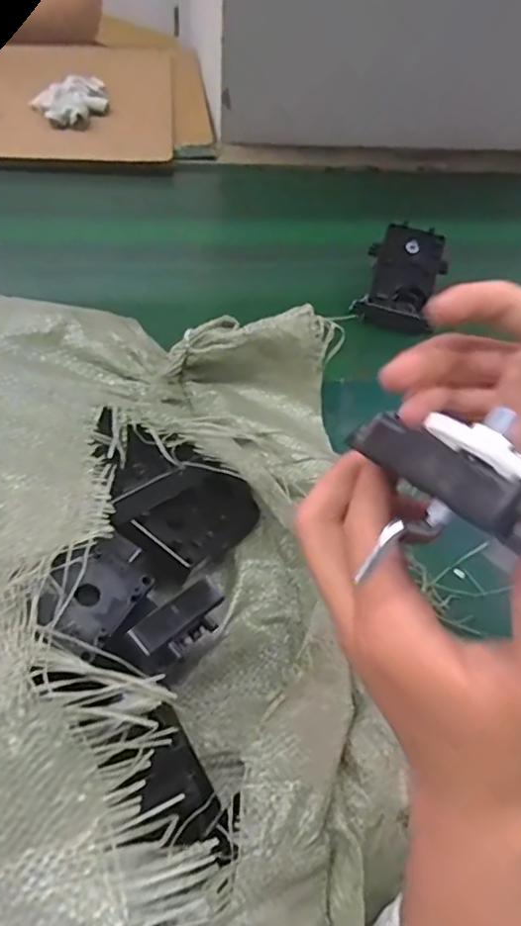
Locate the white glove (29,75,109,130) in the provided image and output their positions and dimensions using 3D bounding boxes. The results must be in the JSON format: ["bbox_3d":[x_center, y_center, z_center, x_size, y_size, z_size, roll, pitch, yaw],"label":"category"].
[{"bbox_3d":[-0.253,-0.480,0.826,0.096,0.025,0.116,-7,52,-13],"label":"white glove"}]

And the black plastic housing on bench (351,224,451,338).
[{"bbox_3d":[0.137,-0.177,0.601,0.074,0.055,0.100,17,51,8],"label":"black plastic housing on bench"}]

